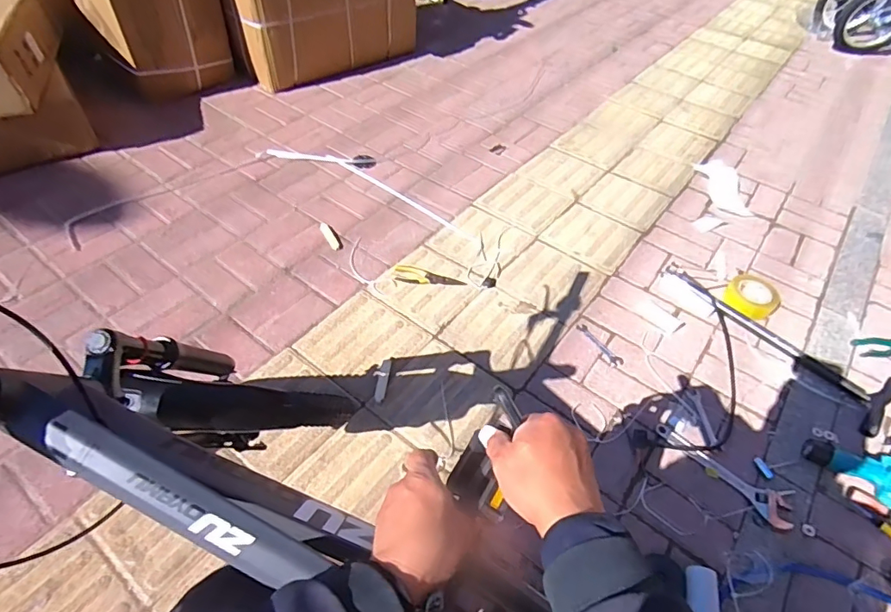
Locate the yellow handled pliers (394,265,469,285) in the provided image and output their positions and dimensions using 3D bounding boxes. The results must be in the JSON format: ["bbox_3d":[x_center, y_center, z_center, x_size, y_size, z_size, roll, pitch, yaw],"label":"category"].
[{"bbox_3d":[-0.047,-0.073,1.340,0.192,0.012,0.061,14,50,7],"label":"yellow handled pliers"}]

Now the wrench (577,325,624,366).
[{"bbox_3d":[0.393,0.098,1.248,0.028,0.005,0.141,-26,57,-24],"label":"wrench"}]

